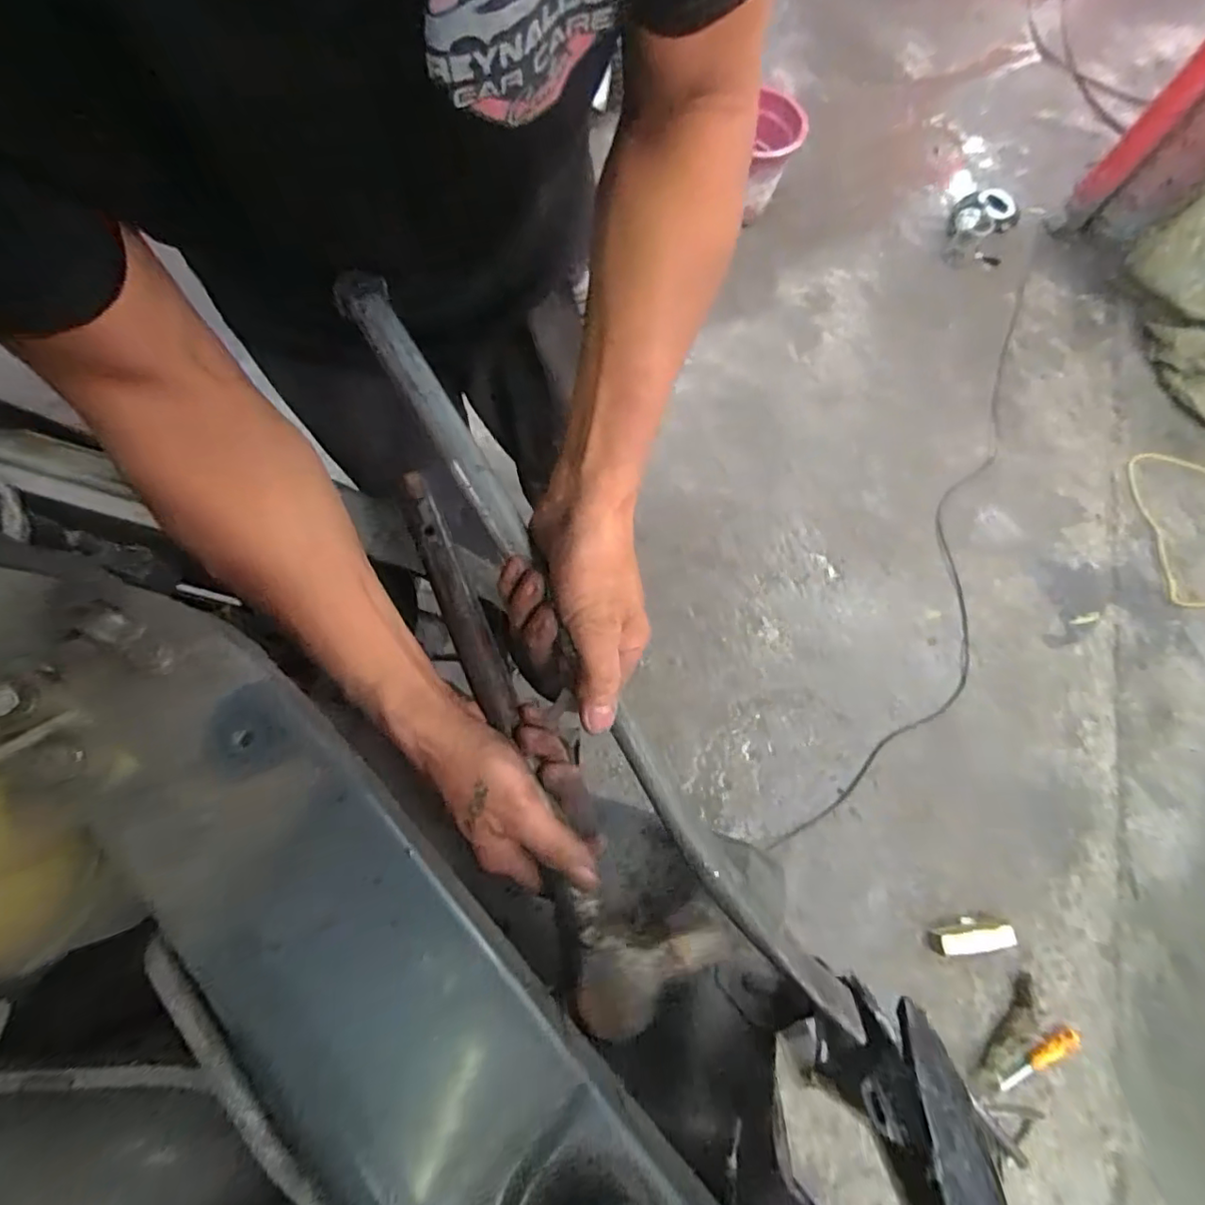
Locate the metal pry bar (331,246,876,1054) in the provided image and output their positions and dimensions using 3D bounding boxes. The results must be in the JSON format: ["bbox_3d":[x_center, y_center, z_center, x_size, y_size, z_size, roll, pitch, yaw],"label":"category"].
[{"bbox_3d":[-0.022,0.007,0.339,0.033,0.020,0.526,-31,81,-10],"label":"metal pry bar"}]

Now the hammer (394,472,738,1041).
[{"bbox_3d":[-0.045,0.070,0.358,0.085,0.030,0.359,-26,76,-9],"label":"hammer"}]

